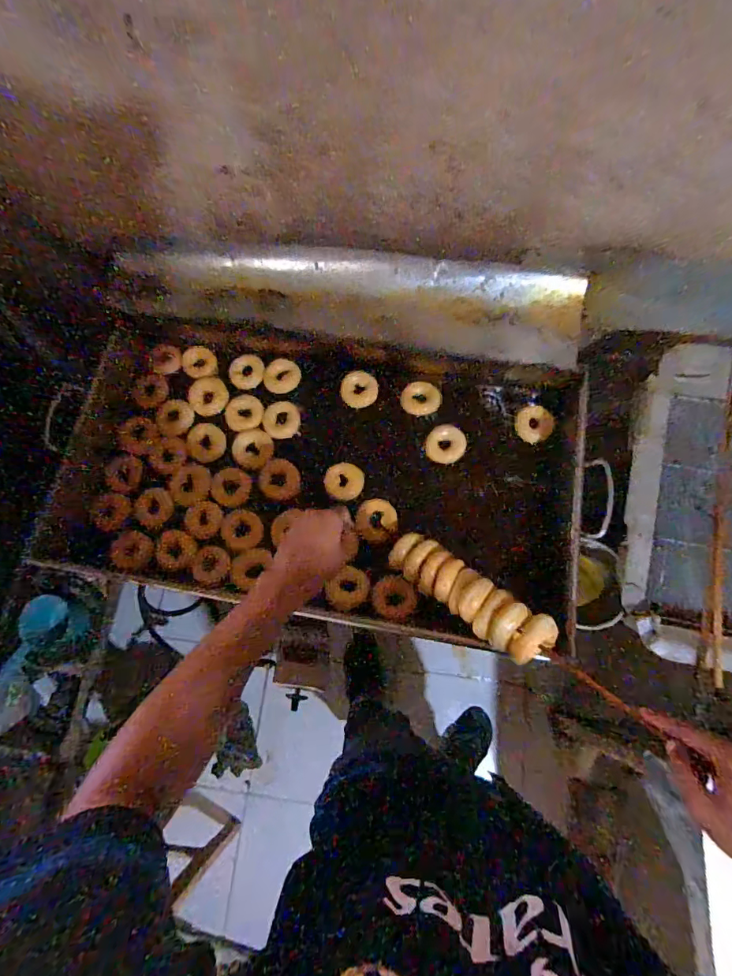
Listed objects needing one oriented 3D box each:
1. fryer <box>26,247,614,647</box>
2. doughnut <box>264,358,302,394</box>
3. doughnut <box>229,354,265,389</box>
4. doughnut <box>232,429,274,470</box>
[{"bbox_3d":[-0.046,-0.099,0.810,0.801,0.221,0.575,10,75,5],"label":"fryer"},{"bbox_3d":[-0.161,-0.216,0.883,0.067,0.016,0.064,-1,74,2],"label":"doughnut"},{"bbox_3d":[-0.232,-0.224,0.885,0.064,0.030,0.061,-44,77,-10],"label":"doughnut"},{"bbox_3d":[-0.215,-0.074,0.871,0.076,0.020,0.072,-1,74,2],"label":"doughnut"}]

